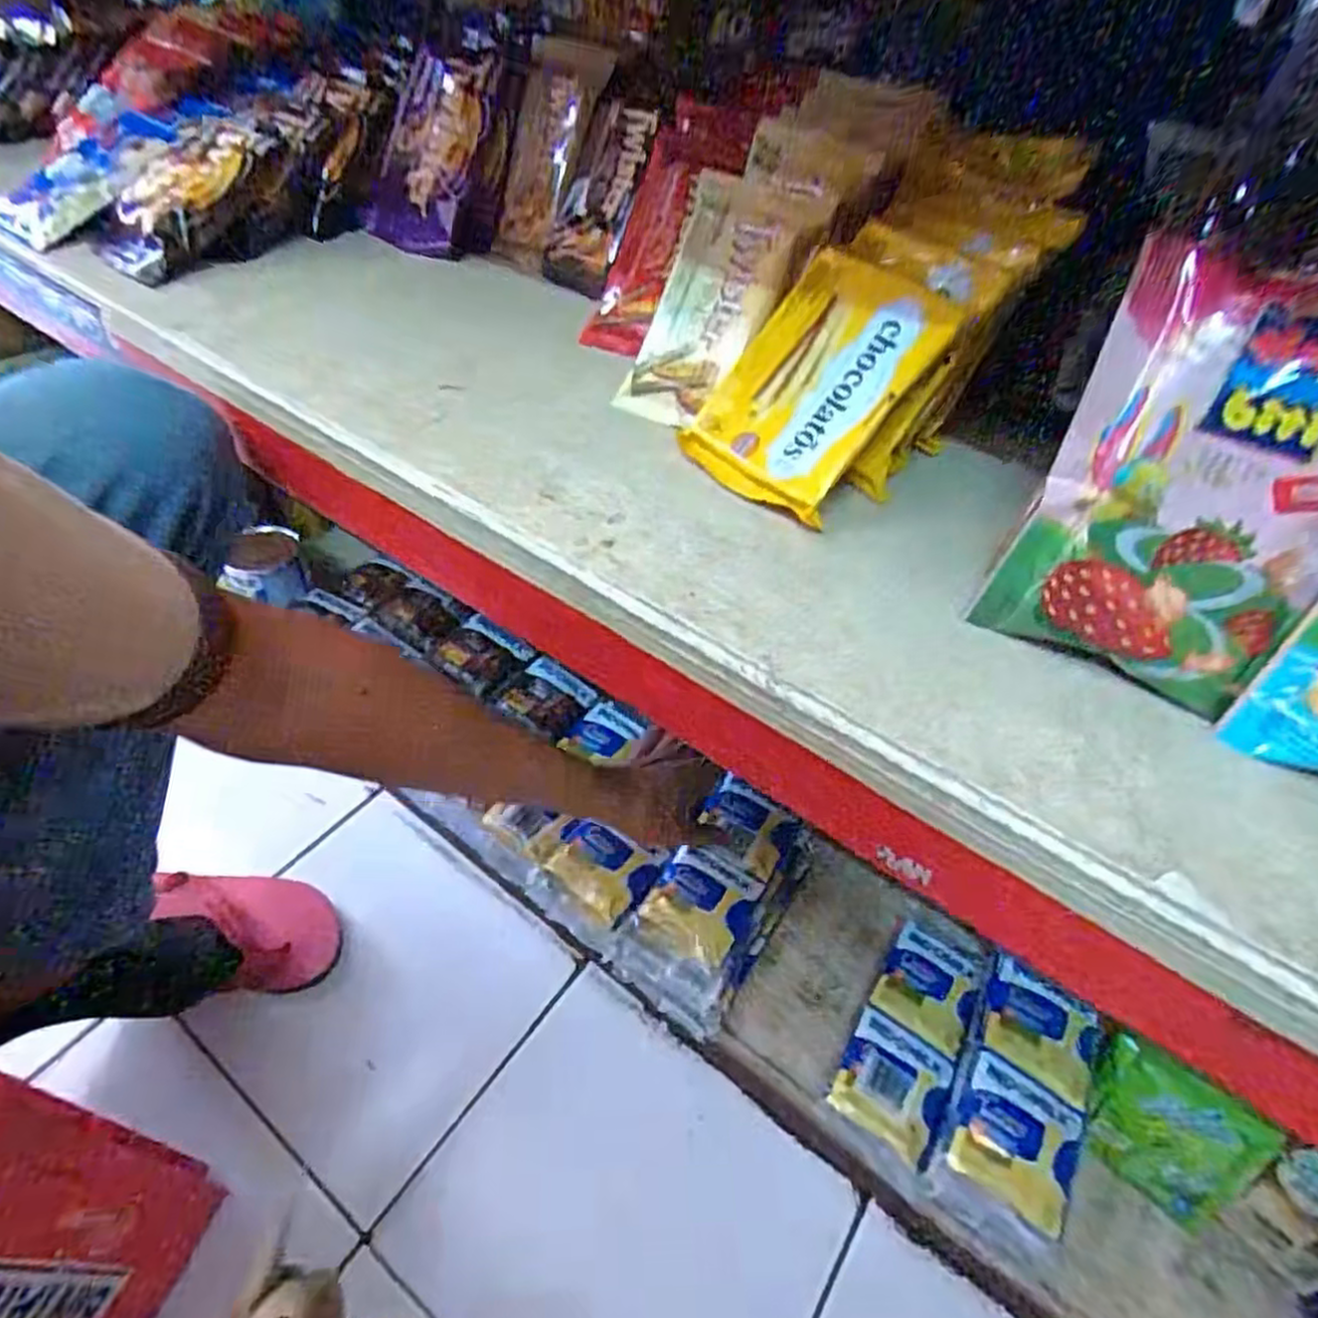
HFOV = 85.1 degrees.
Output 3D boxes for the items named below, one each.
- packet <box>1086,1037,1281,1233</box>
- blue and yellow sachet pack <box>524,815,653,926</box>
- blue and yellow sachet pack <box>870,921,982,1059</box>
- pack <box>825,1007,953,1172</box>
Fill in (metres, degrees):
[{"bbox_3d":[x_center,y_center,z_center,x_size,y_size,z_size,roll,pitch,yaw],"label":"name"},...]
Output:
[{"bbox_3d":[0.373,0.352,0.531,0.105,0.108,0.017,28,19,26],"label":"packet"},{"bbox_3d":[-0.063,0.175,0.617,0.095,0.020,0.061,28,69,12],"label":"blue and yellow sachet pack"},{"bbox_3d":[0.224,0.272,0.598,0.072,0.008,0.085,28,51,18],"label":"blue and yellow sachet pack"},{"bbox_3d":[0.176,0.321,0.546,0.075,0.013,0.081,29,52,19],"label":"pack"}]

